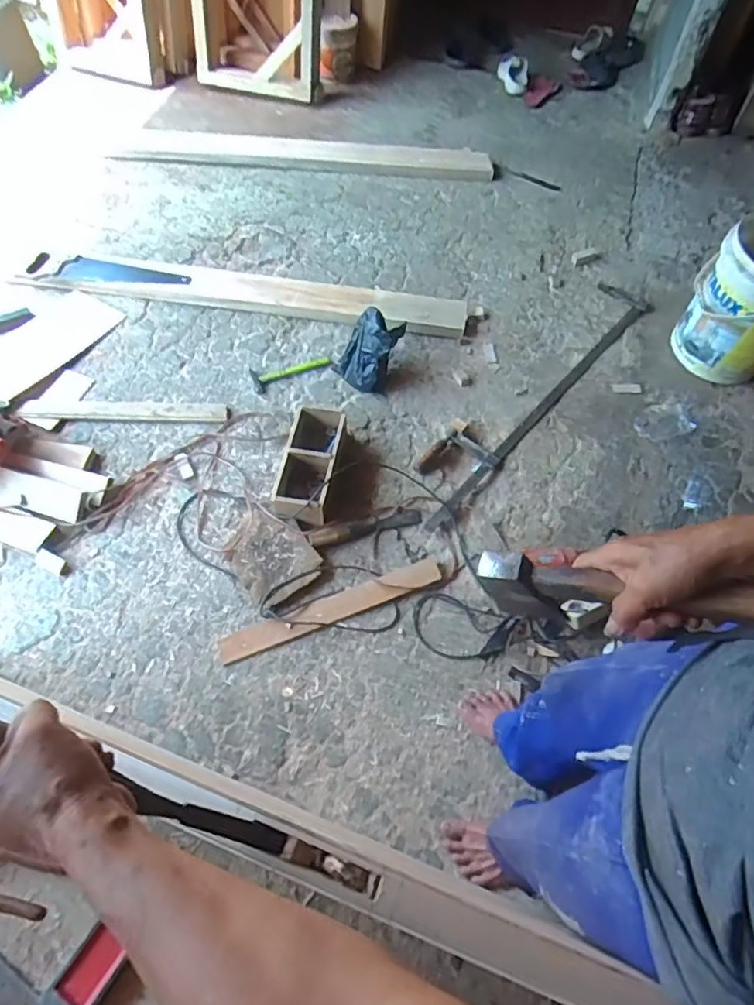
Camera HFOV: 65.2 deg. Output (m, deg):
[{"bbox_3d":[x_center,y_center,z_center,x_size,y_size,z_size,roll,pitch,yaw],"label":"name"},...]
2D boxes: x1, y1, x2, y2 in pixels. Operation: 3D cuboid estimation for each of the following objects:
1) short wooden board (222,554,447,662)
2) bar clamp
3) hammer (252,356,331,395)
[{"bbox_3d":[-0.100,0.241,1.357,0.526,0.016,0.066,-21,65,-11],"label":"short wooden board"},{"bbox_3d":[0.437,-0.318,1.668,0.161,0.028,1.055,39,69,18],"label":"bar clamp"},{"bbox_3d":[-0.243,-0.378,1.701,0.232,0.024,0.100,-15,64,-8],"label":"hammer"}]

